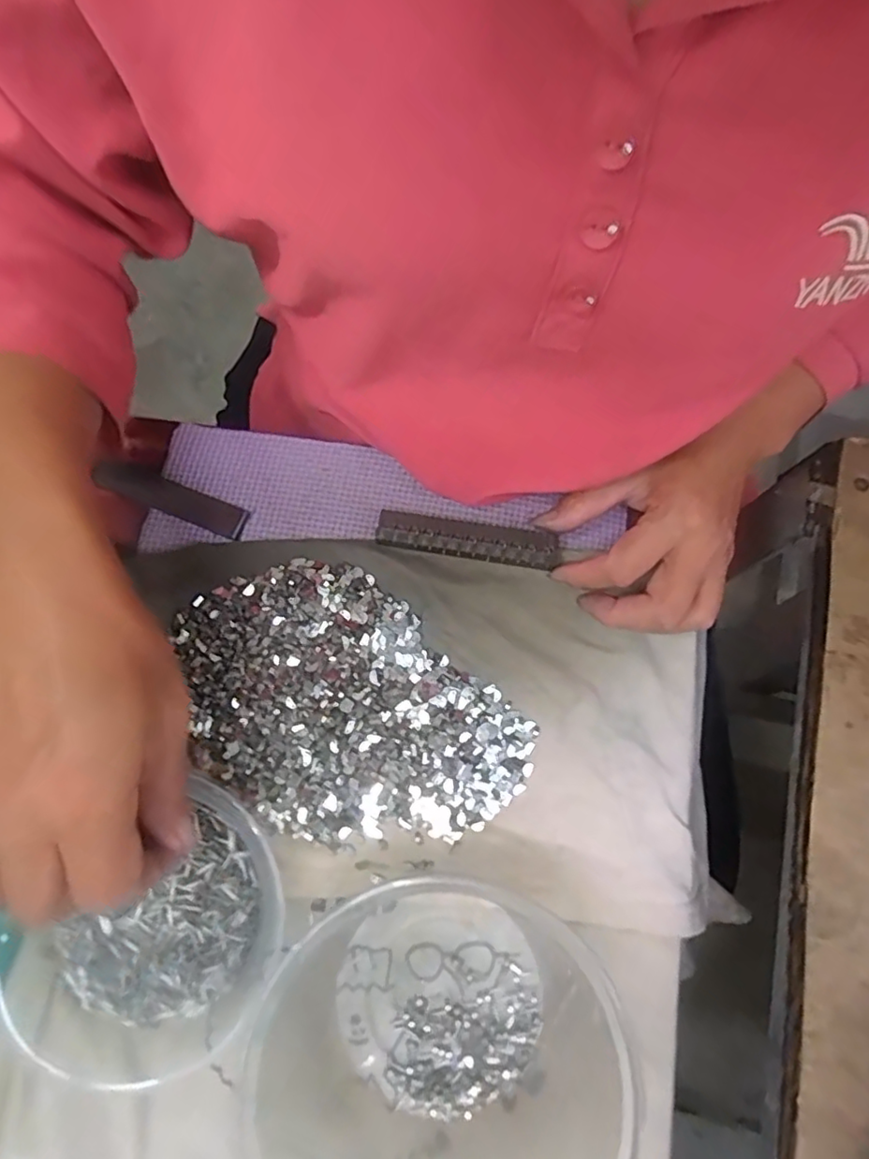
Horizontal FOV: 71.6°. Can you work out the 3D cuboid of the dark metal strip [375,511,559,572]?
[{"bbox_3d":[0.017,-0.022,0.329,0.096,0.006,0.020,9,70,5],"label":"dark metal strip"}]

